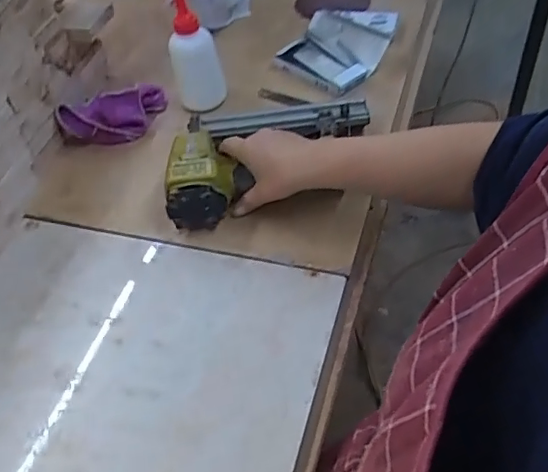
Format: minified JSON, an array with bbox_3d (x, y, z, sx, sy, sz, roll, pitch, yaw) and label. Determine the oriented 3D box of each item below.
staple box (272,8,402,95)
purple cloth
[{"bbox_3d":[0.095,-0.272,0.781,0.127,0.029,0.195,23,55,24],"label":"staple box"},{"bbox_3d":[-0.202,-0.159,0.714,0.139,0.057,0.076,-27,51,-16],"label":"purple cloth"}]

